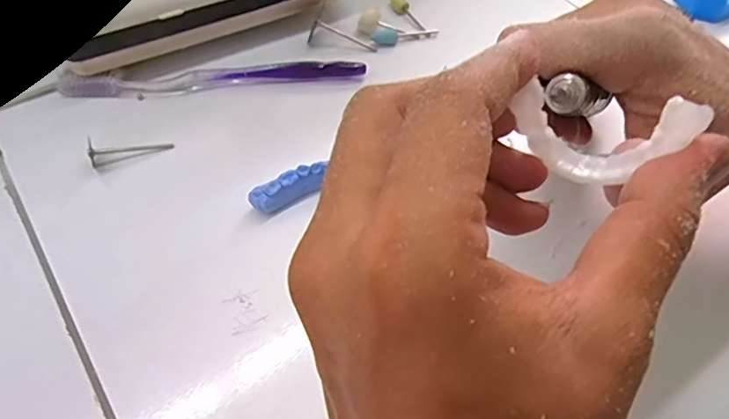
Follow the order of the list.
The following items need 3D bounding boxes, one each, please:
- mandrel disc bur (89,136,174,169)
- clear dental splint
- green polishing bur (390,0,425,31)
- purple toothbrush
[{"bbox_3d":[-0.133,-0.037,0.303,0.043,0.012,0.013,-19,57,-17],"label":"mandrel disc bur"},{"bbox_3d":[0.069,-0.024,0.160,0.047,0.036,0.008,32,58,19],"label":"clear dental splint"},{"bbox_3d":[0.030,-0.145,0.392,0.010,0.006,0.042,-20,57,-18],"label":"green polishing bur"},{"bbox_3d":[-0.094,-0.084,0.339,0.187,0.012,0.017,-5,54,-7],"label":"purple toothbrush"}]

